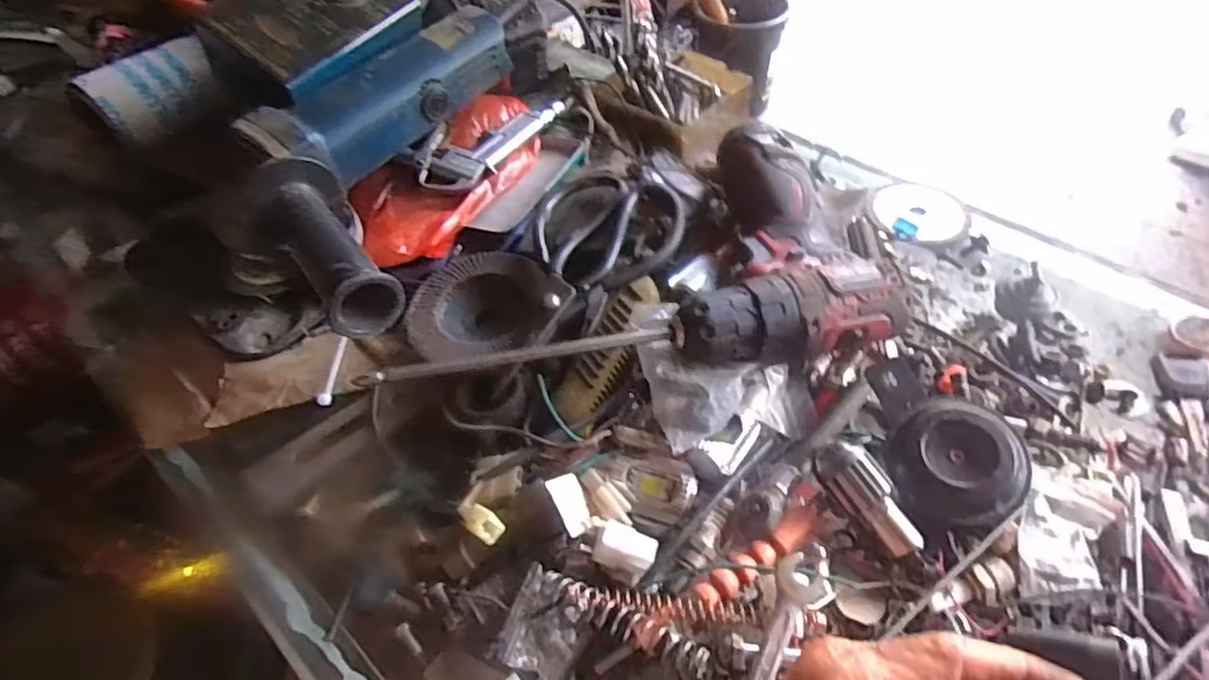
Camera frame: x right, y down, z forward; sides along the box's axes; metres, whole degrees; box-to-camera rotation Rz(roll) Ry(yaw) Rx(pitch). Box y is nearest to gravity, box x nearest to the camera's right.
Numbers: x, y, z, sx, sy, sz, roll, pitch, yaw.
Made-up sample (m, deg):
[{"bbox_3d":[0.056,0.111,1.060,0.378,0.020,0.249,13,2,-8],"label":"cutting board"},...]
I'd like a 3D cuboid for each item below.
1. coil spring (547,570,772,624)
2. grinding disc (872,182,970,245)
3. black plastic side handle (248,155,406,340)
[{"bbox_3d":[0.028,0.130,0.324,0.113,0.013,0.015,10,52,-2],"label":"coil spring"},{"bbox_3d":[0.243,-0.099,0.500,0.068,0.007,0.066,-3,51,4],"label":"grinding disc"},{"bbox_3d":[-0.178,-0.056,0.409,0.064,0.055,0.149,-29,54,-17],"label":"black plastic side handle"}]

